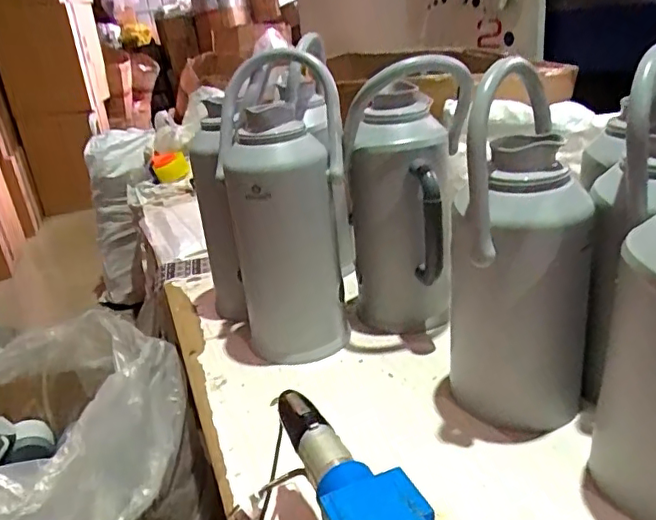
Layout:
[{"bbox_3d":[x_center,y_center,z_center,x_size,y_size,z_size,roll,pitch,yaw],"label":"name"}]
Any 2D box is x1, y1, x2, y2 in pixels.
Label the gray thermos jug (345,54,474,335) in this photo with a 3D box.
[{"bbox_3d":[0.129,-0.079,0.879,0.169,0.431,0.166,-3,24,9],"label":"gray thermos jug"}]

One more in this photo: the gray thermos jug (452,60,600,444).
[{"bbox_3d":[0.235,-0.002,0.697,0.162,0.413,0.180,-1,25,14],"label":"gray thermos jug"}]

